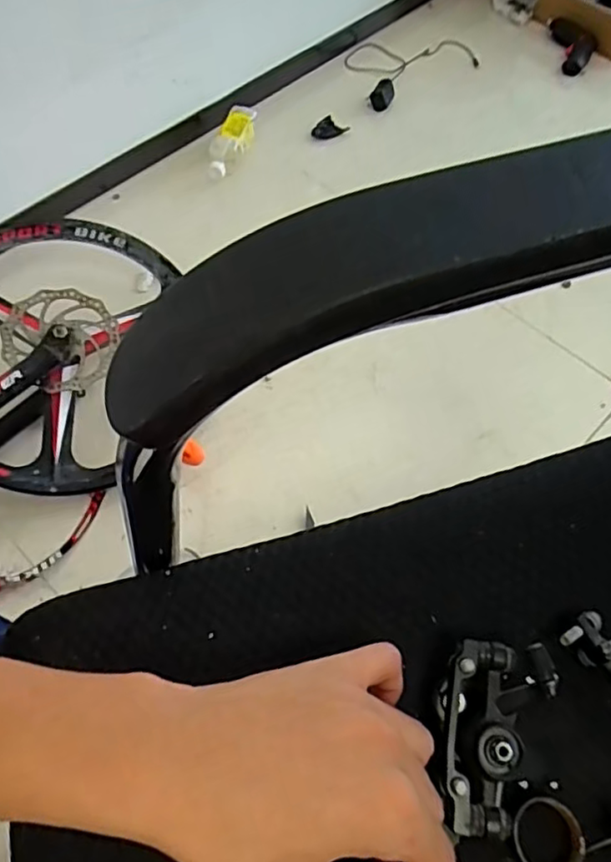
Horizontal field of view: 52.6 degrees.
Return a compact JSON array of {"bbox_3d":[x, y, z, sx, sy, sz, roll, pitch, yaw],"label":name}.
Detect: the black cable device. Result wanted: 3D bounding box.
[{"bbox_3d":[0.216,-0.824,1.398,0.227,0.057,0.337,42,65,19],"label":"black cable device"}]

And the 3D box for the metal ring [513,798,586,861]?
[{"bbox_3d":[0.112,0.188,0.286,0.031,0.011,0.032,2,60,-3],"label":"metal ring"}]

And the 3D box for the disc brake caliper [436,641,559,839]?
[{"bbox_3d":[0.086,0.142,0.291,0.052,0.037,0.084,22,61,9],"label":"disc brake caliper"}]

